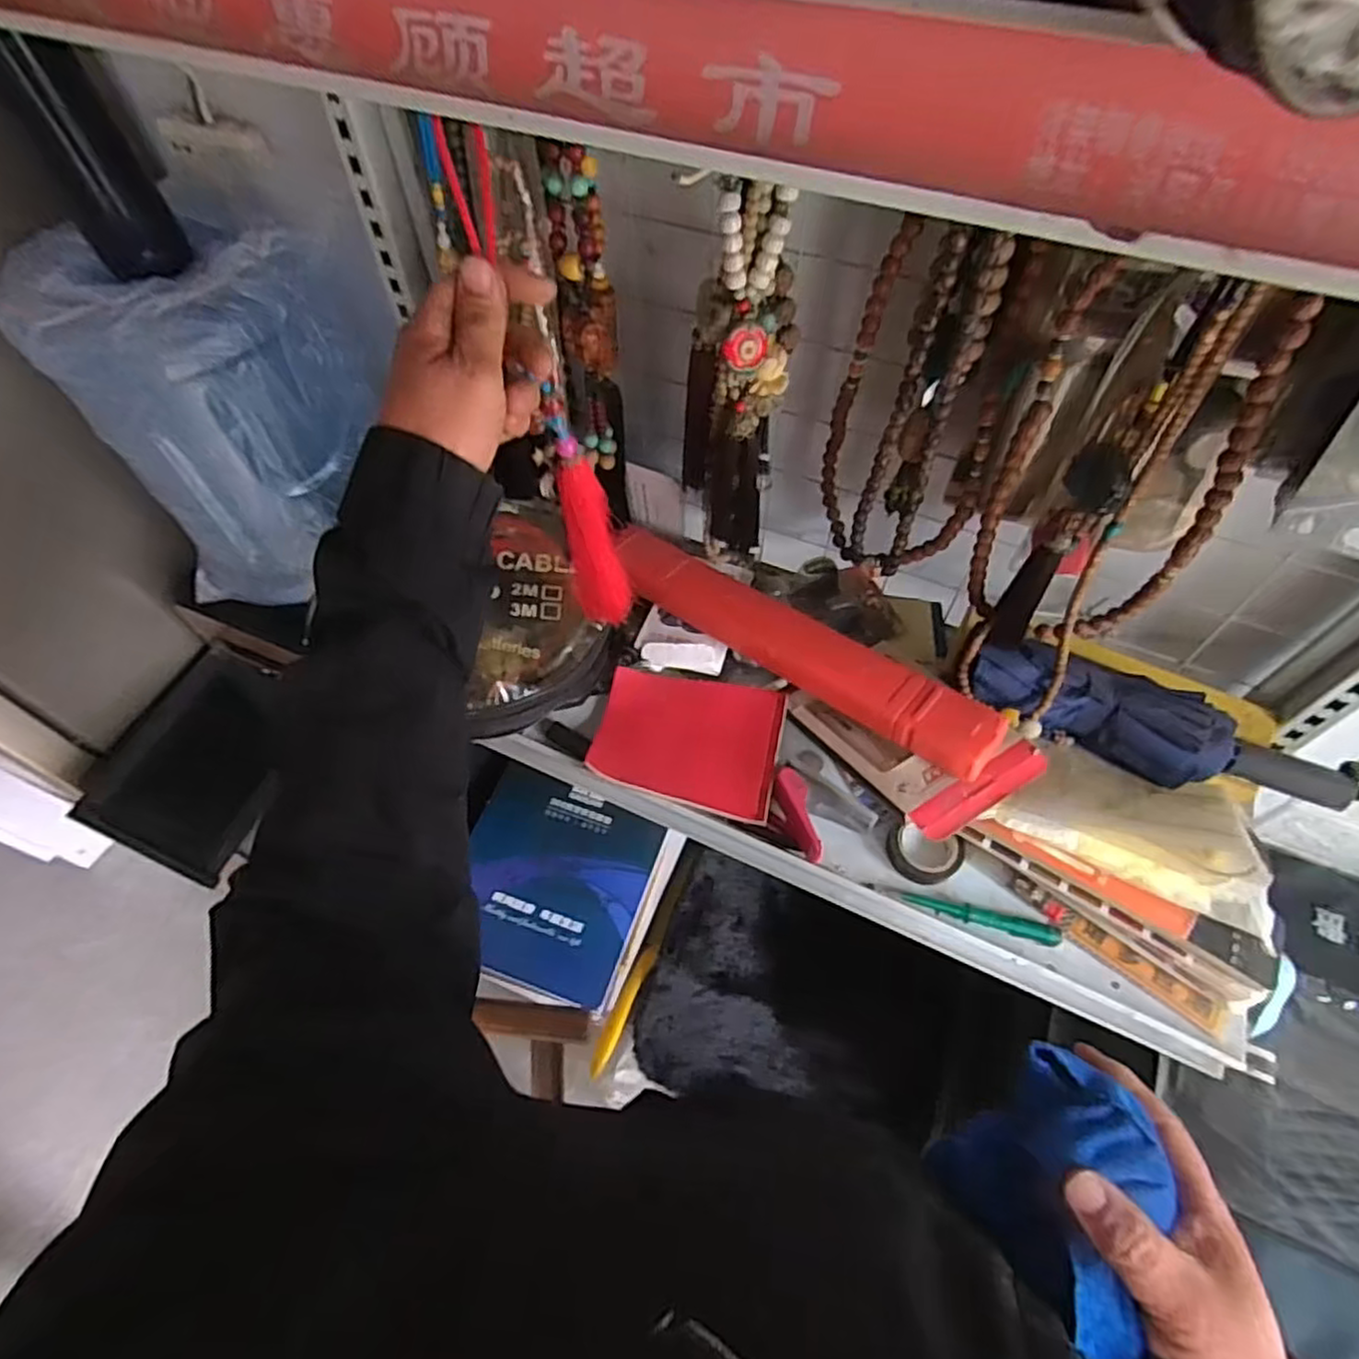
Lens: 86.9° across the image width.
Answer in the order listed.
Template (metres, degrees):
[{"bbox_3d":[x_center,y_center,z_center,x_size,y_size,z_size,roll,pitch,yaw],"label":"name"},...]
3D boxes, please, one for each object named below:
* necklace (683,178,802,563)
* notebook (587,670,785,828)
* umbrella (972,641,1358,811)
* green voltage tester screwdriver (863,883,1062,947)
[{"bbox_3d":[0.045,-0.228,0.570,0.084,0.304,0.067,2,58,2],"label":"necklace"},{"bbox_3d":[0.009,0.053,0.667,0.166,0.013,0.128,11,58,8],"label":"notebook"},{"bbox_3d":[0.424,0.044,0.623,0.343,0.085,0.093,19,60,12],"label":"umbrella"},{"bbox_3d":[0.236,0.193,0.597,0.156,0.021,0.015,14,59,9],"label":"green voltage tester screwdriver"}]

